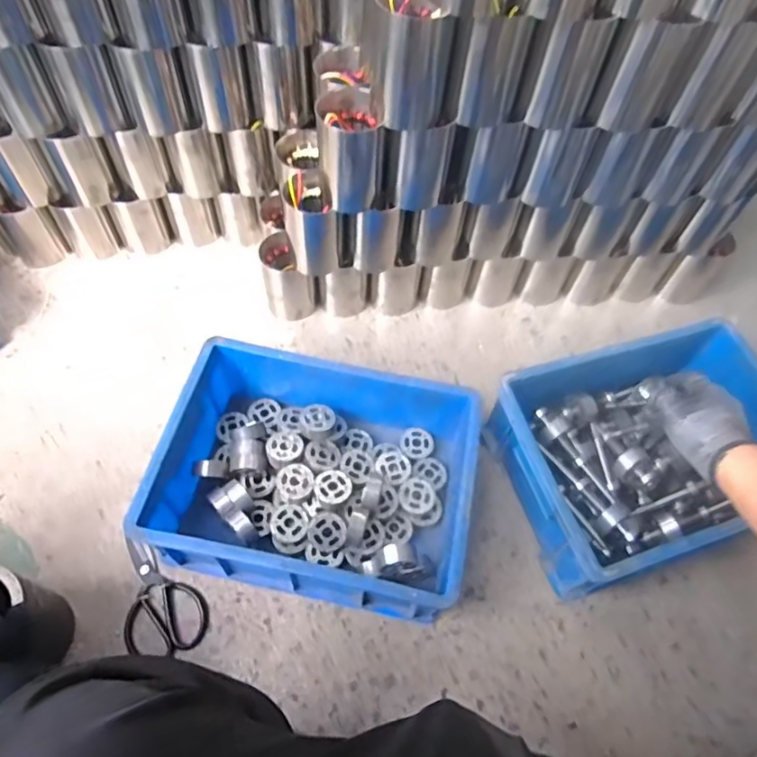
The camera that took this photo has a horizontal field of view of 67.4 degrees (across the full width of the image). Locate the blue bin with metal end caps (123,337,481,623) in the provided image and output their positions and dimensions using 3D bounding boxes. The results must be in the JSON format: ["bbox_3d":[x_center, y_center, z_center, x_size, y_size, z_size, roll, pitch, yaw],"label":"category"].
[{"bbox_3d":[-0.084,0.140,0.803,0.407,0.146,0.299,11,59,3],"label":"blue bin with metal end caps"}]

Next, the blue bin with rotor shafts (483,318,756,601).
[{"bbox_3d":[0.409,0.107,0.860,0.428,0.147,0.308,-17,61,-13],"label":"blue bin with rotor shafts"}]

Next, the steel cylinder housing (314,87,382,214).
[{"bbox_3d":[-0.043,-0.314,0.787,0.081,0.138,0.087,-7,60,-8],"label":"steel cylinder housing"}]

